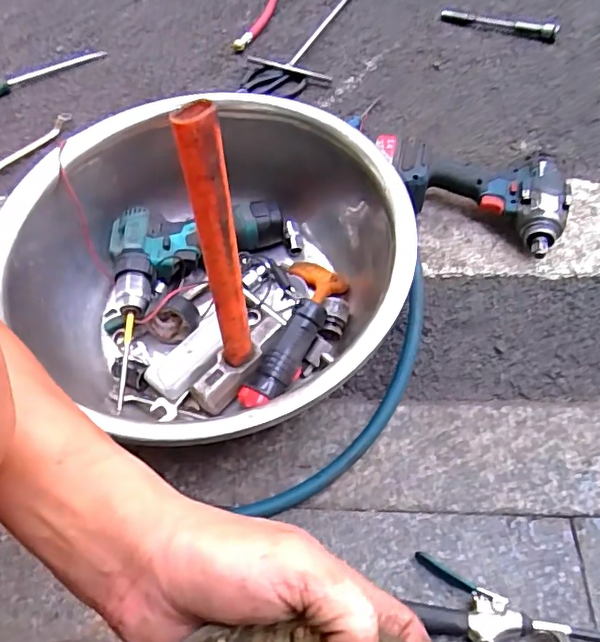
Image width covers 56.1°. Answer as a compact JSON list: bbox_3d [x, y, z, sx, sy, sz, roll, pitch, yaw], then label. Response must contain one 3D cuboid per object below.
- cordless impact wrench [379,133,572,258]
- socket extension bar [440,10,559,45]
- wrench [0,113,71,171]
[{"bbox_3d":[0.211,-0.167,0.706,0.240,0.077,0.121,23,60,19],"label":"cordless impact wrench"},{"bbox_3d":[0.336,-0.505,0.958,0.195,0.022,0.028,21,60,17],"label":"socket extension bar"},{"bbox_3d":[-0.415,-0.258,0.854,0.041,0.012,0.182,30,63,22],"label":"wrench"}]

